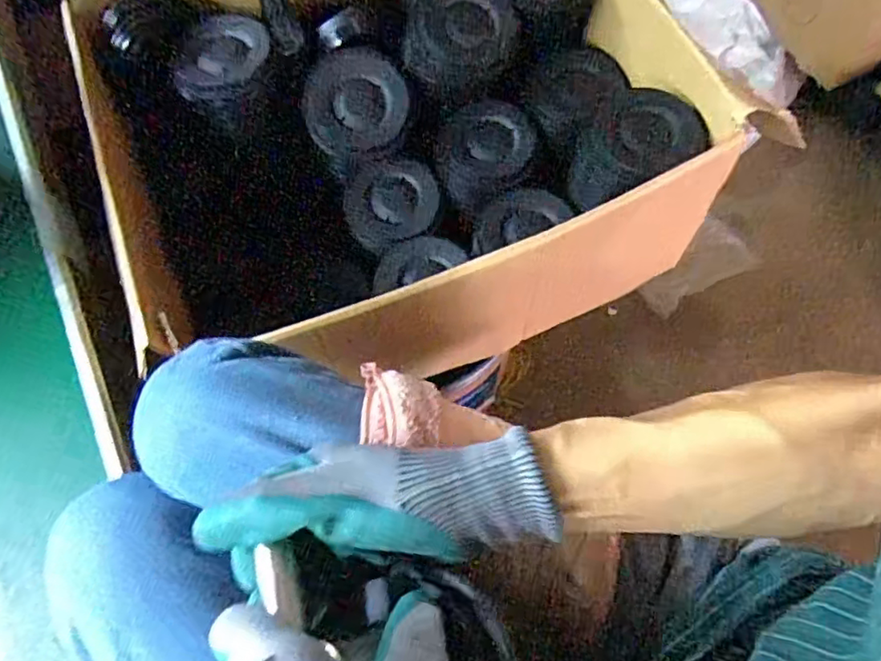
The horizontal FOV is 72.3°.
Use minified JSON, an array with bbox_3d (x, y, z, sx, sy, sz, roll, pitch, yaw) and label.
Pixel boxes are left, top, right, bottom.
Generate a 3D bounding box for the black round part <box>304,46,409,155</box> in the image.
[{"bbox_3d":[-0.096,-0.262,0.687,0.108,0.031,0.117,-2,102,-10],"label":"black round part"}]

